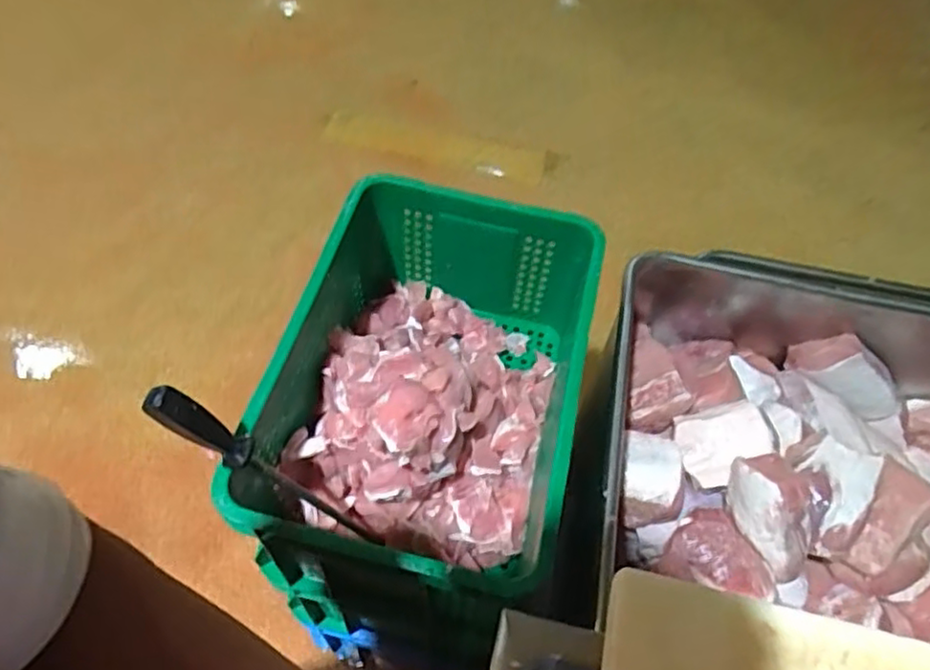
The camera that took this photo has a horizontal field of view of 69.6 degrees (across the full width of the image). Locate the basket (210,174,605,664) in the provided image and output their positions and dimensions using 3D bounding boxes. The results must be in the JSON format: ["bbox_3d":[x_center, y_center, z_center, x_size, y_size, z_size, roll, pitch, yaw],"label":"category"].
[{"bbox_3d":[-0.049,0.084,0.914,0.370,0.265,0.529,12,56,3],"label":"basket"}]

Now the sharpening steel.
[{"bbox_3d":[-0.199,0.163,0.749,0.031,0.375,0.031,-9,51,27],"label":"sharpening steel"}]

